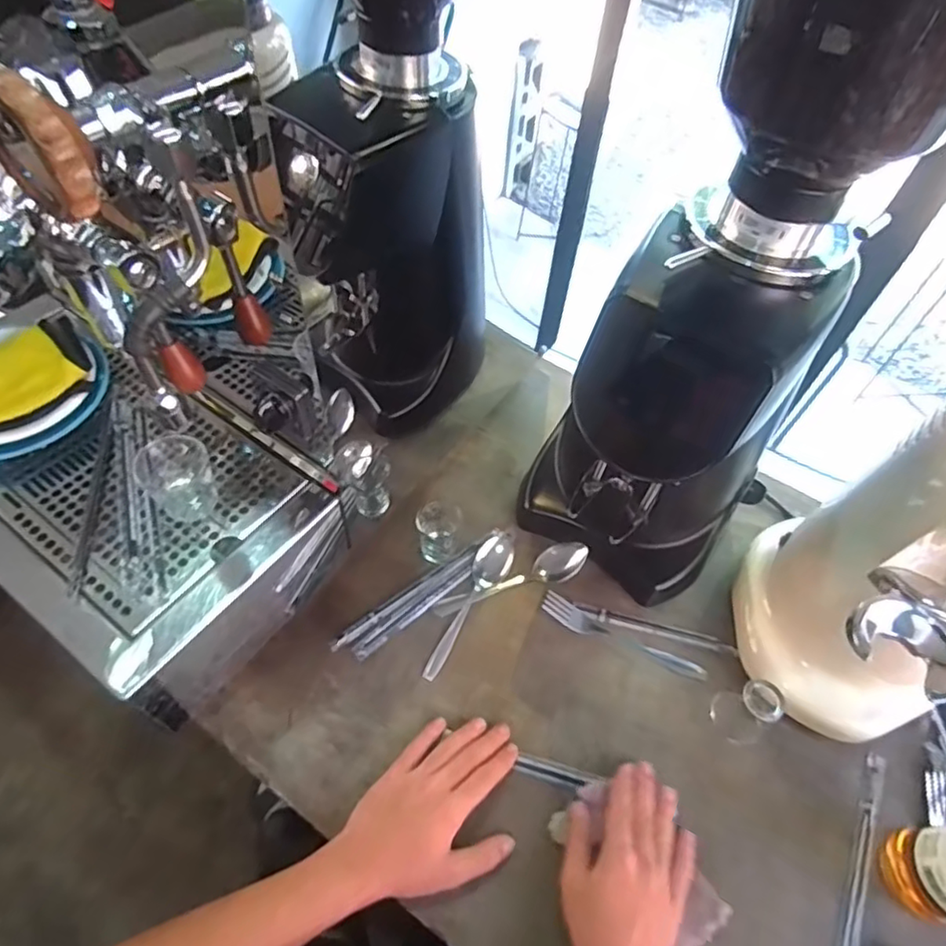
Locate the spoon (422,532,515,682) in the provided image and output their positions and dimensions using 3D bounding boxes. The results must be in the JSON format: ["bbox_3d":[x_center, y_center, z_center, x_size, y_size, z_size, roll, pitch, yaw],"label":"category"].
[{"bbox_3d":[0.001,0.128,0.622,0.036,0.023,0.172,24,56,11],"label":"spoon"}]

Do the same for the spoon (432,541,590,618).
[{"bbox_3d":[0.040,0.107,0.633,0.166,0.028,0.036,-15,58,-15],"label":"spoon"}]

